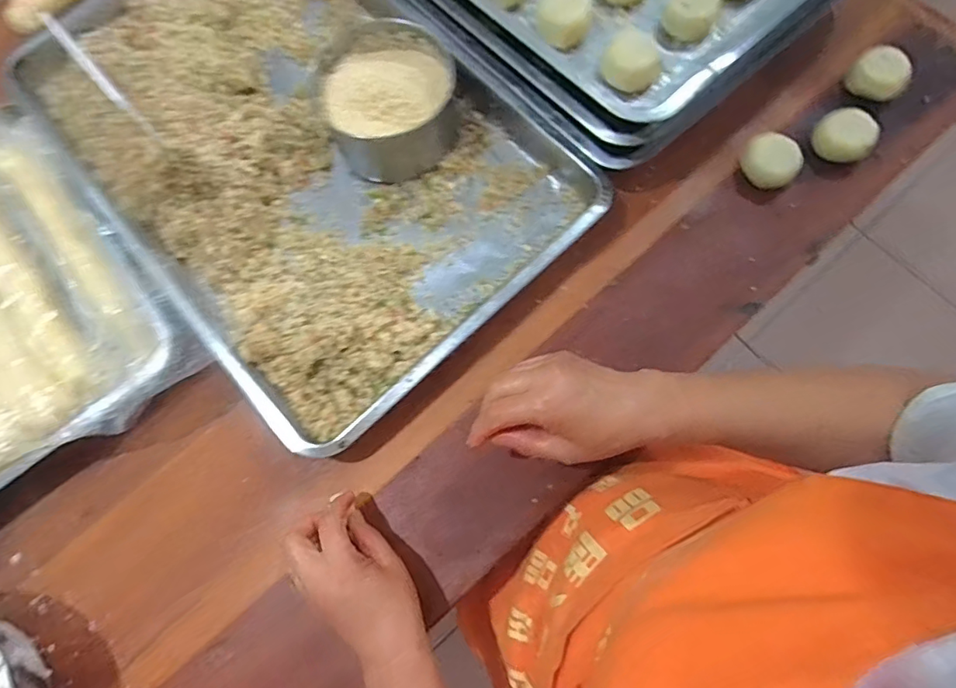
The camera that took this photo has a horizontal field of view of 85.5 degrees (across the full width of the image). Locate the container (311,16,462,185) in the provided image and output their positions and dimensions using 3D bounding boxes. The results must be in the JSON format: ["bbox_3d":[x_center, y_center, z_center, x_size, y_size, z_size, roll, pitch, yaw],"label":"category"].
[{"bbox_3d":[-0.095,-0.259,0.546,0.136,0.072,0.147,0,77,1],"label":"container"}]

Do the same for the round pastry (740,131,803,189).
[{"bbox_3d":[0.304,-0.191,0.537,0.057,0.029,0.048,43,81,10],"label":"round pastry"}]

